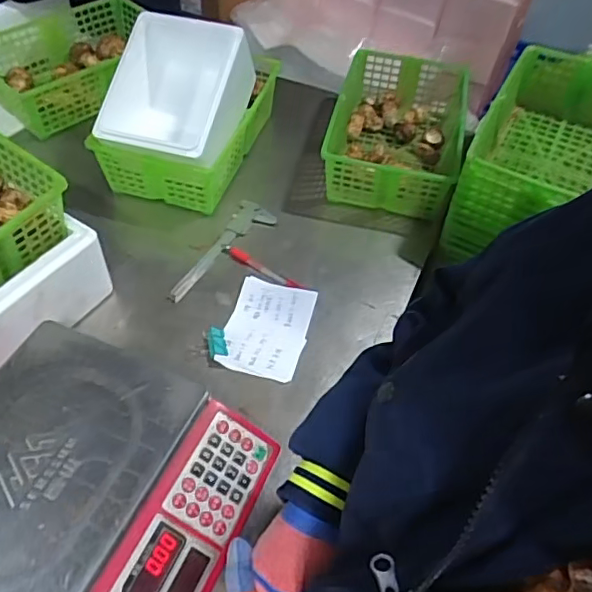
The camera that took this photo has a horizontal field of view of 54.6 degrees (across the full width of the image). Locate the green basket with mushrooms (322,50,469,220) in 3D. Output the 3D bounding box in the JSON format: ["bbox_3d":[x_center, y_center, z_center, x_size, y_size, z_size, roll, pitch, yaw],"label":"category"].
[{"bbox_3d":[0.178,-0.295,1.014,0.220,0.106,0.354,14,53,5],"label":"green basket with mushrooms"}]

